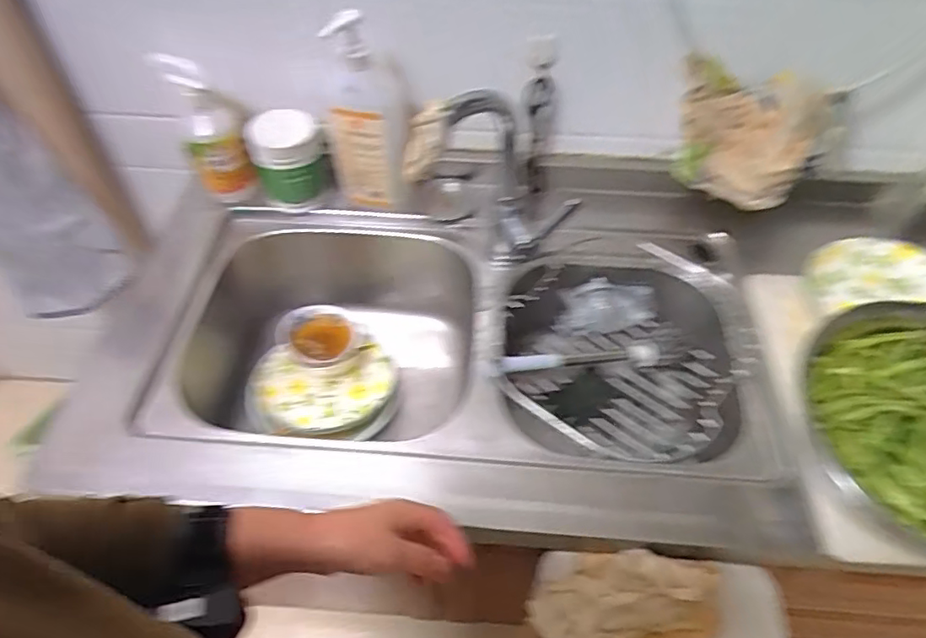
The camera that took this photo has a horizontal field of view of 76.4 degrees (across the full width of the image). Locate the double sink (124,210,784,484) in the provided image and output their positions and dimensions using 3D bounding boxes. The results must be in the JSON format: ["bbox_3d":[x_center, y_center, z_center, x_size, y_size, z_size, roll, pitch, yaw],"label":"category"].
[{"bbox_3d":[-0.014,0.075,0.839,0.774,0.231,0.433,4,53,3],"label":"double sink"}]

